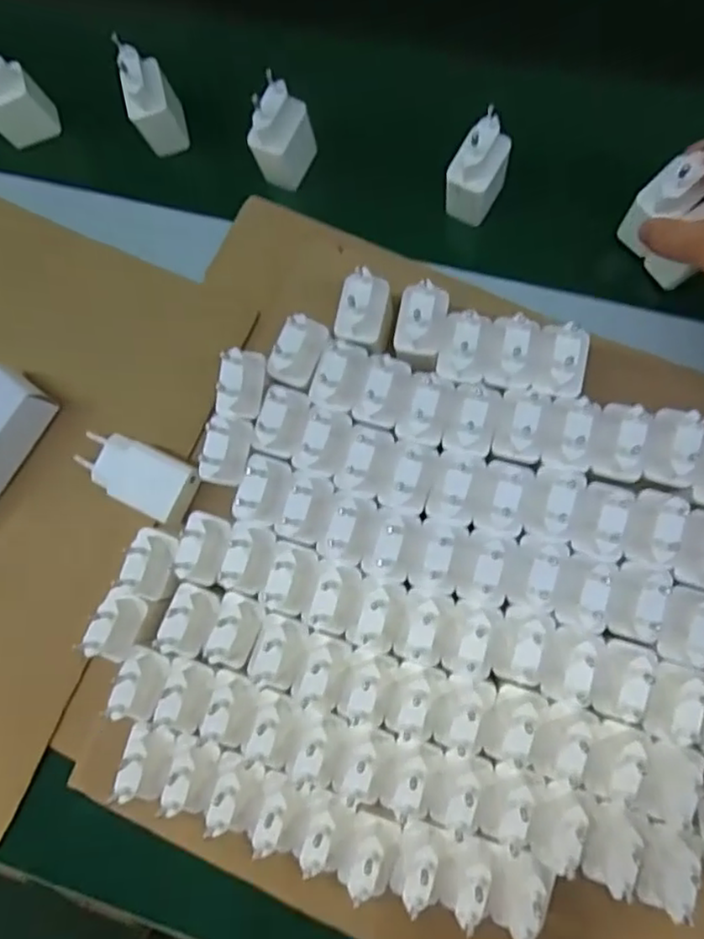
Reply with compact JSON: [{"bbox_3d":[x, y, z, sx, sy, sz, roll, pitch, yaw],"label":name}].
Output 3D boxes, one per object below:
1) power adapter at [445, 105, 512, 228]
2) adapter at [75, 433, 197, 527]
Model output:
[{"bbox_3d":[0.079,-0.188,0.410,0.027,0.069,0.042,30,89,9],"label":"power adapter"},{"bbox_3d":[-0.138,0.003,0.420,0.076,0.024,0.038,24,88,9],"label":"adapter"}]

